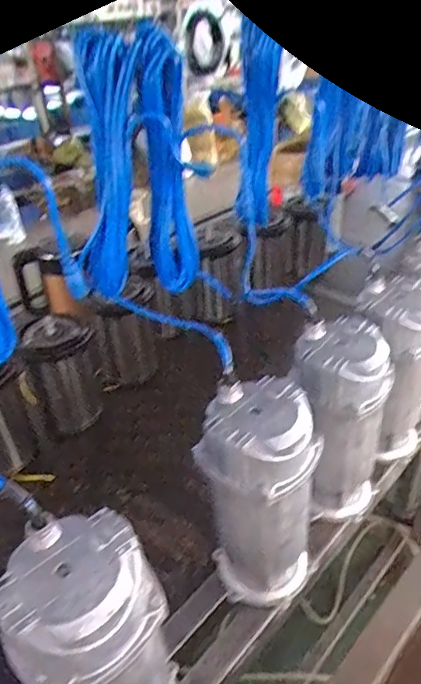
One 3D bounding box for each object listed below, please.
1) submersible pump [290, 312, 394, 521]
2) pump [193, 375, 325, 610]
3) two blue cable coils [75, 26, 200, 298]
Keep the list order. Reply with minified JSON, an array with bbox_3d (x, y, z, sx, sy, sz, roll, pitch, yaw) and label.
[{"bbox_3d":[0.181,0.125,0.737,0.132,0.291,0.116,-29,41,-32],"label":"submersible pump"},{"bbox_3d":[0.063,0.201,0.644,0.142,0.292,0.123,-1,34,5],"label":"pump"},{"bbox_3d":[-0.117,-0.239,0.749,0.180,0.365,0.069,-9,35,-7],"label":"two blue cable coils"}]

